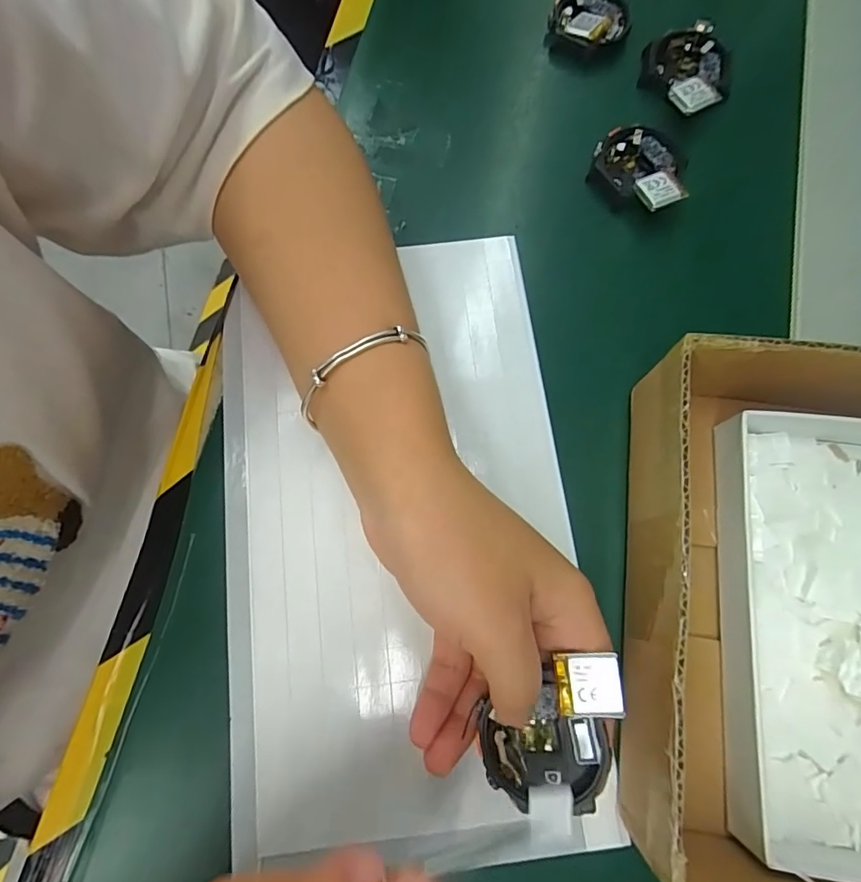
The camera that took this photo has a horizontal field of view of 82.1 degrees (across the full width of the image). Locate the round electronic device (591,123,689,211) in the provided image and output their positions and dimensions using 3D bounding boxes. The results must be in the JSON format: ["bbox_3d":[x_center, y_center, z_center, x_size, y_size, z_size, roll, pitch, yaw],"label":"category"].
[{"bbox_3d":[0.124,-0.156,0.286,0.046,0.021,0.055,-39,79,-10],"label":"round electronic device"}]

